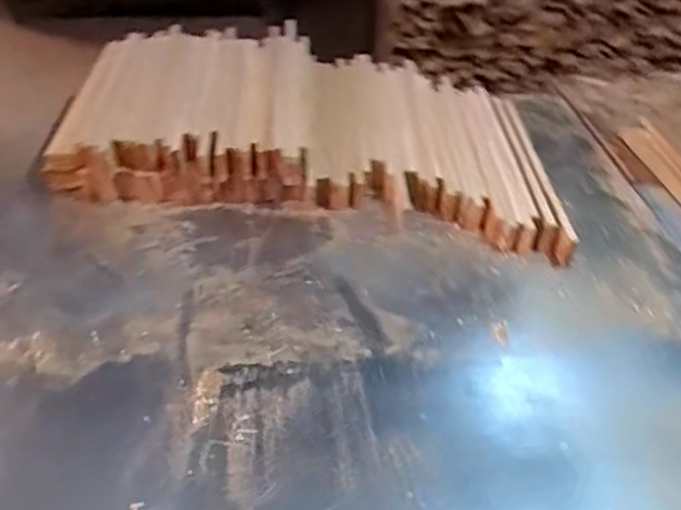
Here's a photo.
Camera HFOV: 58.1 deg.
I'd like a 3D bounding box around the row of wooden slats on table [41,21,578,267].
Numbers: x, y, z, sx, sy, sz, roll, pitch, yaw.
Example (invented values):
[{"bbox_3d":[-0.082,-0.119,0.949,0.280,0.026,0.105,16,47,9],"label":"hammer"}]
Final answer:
[{"bbox_3d":[-0.031,-0.288,1.255,0.908,0.152,0.586,7,43,5],"label":"row of wooden slats on table"}]

